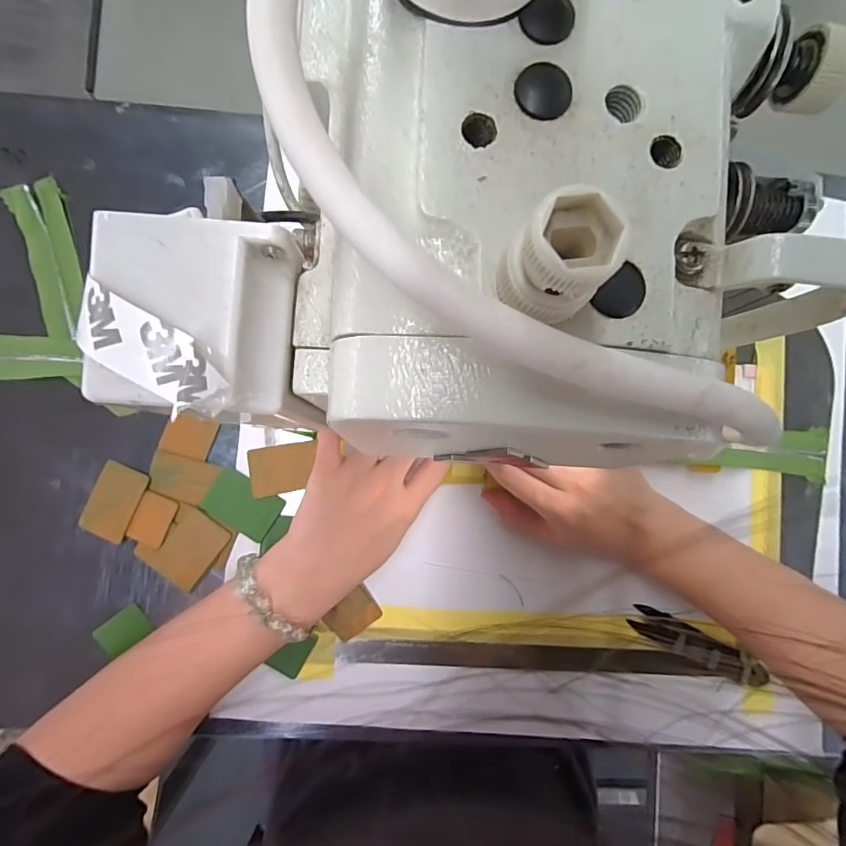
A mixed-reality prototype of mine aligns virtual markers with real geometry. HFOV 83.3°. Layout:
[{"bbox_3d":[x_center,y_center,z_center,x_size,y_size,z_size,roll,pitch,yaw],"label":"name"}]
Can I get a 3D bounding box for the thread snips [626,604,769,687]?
[{"bbox_3d":[0.204,0.166,0.352,0.100,0.015,0.023,27,85,-2],"label":"thread snips"}]

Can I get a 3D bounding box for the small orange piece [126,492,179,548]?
[{"bbox_3d":[-0.194,0.070,0.341,0.026,0.004,0.036,24,85,-2],"label":"small orange piece"}]

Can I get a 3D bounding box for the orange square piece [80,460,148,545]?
[{"bbox_3d":[-0.223,0.057,0.343,0.033,0.008,0.052,23,86,-2],"label":"orange square piece"}]

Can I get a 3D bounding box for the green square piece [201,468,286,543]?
[{"bbox_3d":[-0.131,0.059,0.345,0.051,0.004,0.035,32,85,-1],"label":"green square piece"}]

